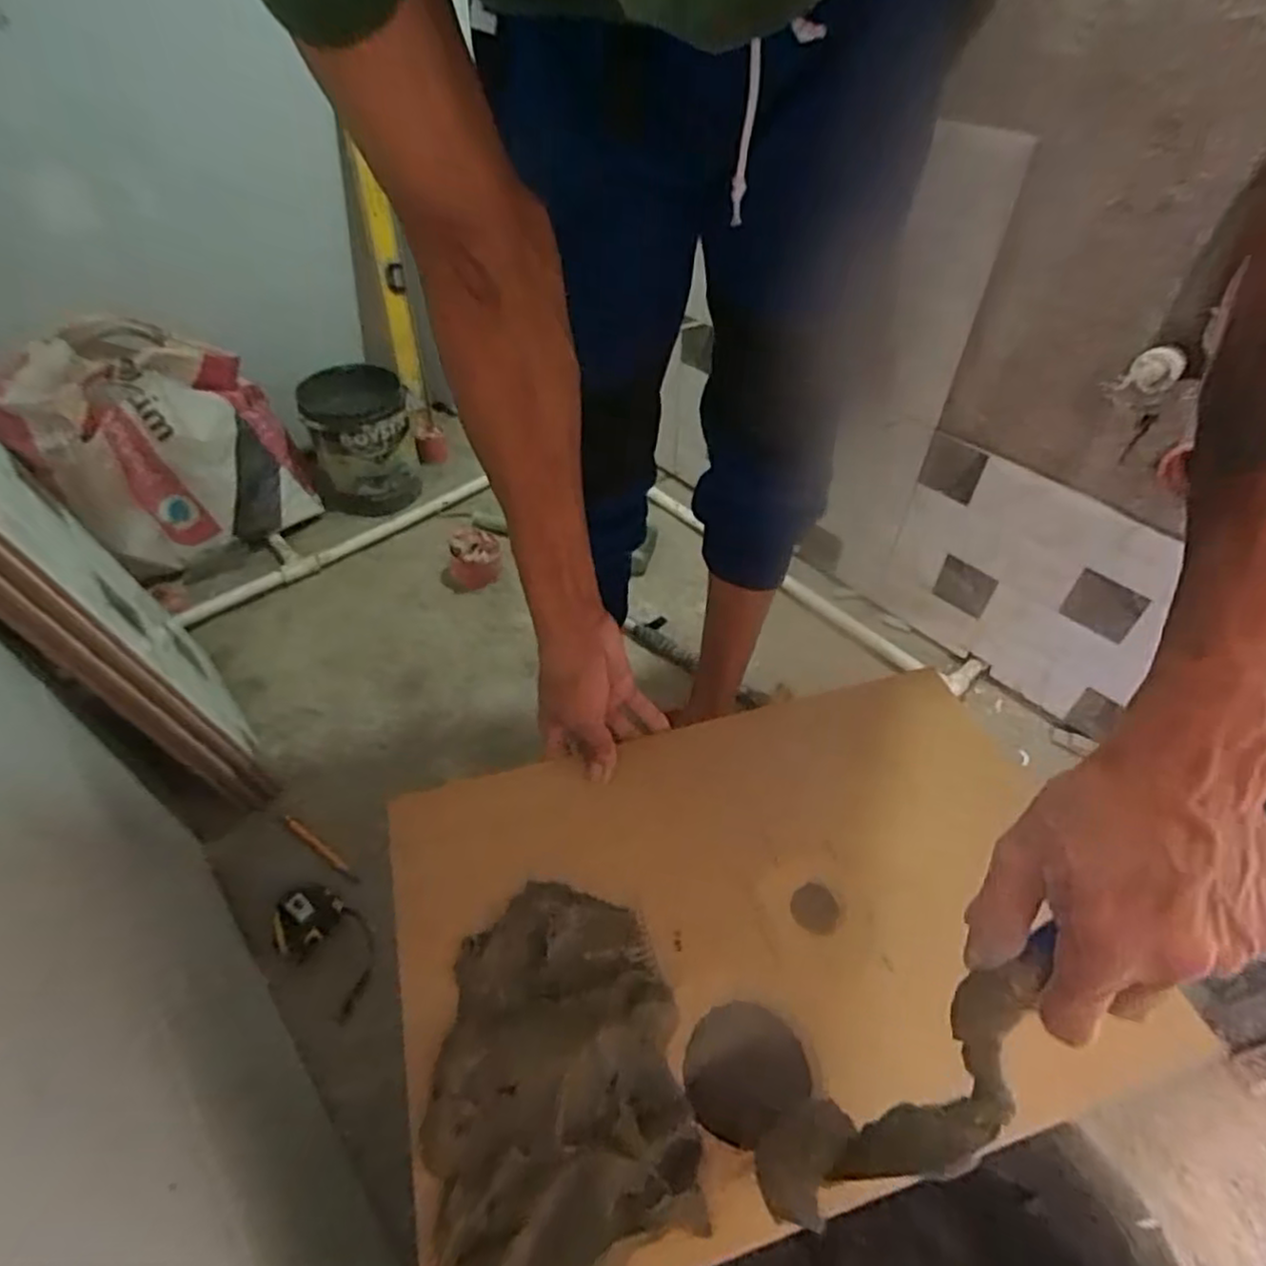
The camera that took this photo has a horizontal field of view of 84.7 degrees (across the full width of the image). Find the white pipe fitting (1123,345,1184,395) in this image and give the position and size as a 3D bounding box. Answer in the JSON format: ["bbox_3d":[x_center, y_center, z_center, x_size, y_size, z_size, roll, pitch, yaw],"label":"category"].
[{"bbox_3d":[0.500,-0.250,0.664,0.039,0.041,0.039,28,53,24],"label":"white pipe fitting"}]

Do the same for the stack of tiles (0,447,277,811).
[{"bbox_3d":[-0.577,-0.022,0.756,0.056,0.463,0.329,-36,58,-20],"label":"stack of tiles"}]

